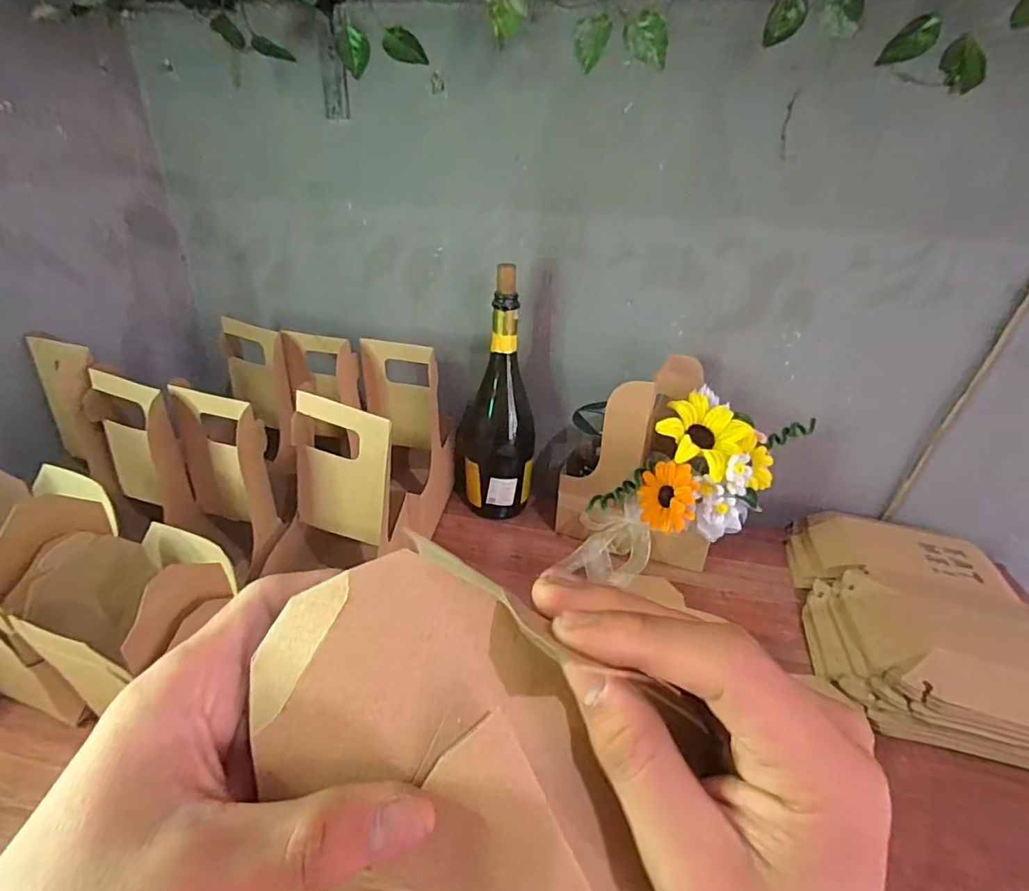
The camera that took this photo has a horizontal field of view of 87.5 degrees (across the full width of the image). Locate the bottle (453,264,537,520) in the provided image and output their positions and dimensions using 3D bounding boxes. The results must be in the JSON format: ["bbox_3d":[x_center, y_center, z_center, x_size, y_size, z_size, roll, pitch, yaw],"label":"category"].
[{"bbox_3d":[-0.021,-0.052,0.664,0.093,0.295,0.079,-1,28,-7],"label":"bottle"}]

